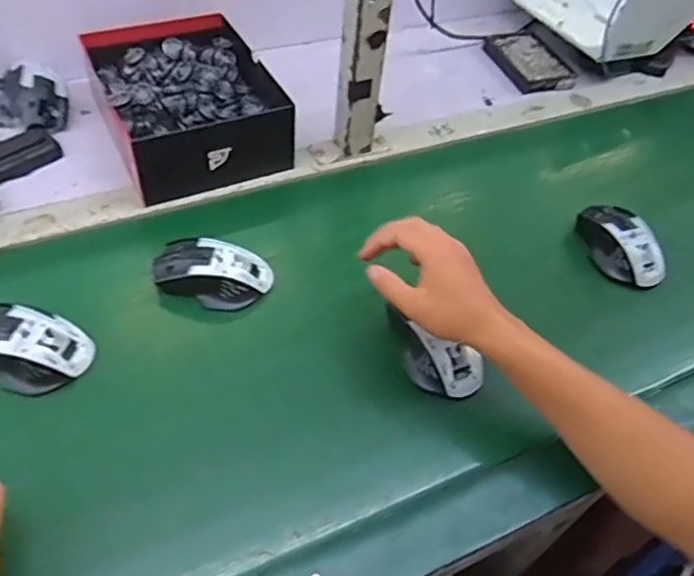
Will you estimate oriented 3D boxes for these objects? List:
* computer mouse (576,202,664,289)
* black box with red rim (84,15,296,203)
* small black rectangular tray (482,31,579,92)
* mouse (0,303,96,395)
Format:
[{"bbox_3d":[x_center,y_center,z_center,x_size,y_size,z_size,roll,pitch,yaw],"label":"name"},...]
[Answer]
[{"bbox_3d":[0.304,-0.053,0.689,0.060,0.040,0.120,-15,53,-18],"label":"computer mouse"},{"bbox_3d":[-0.188,-0.220,0.734,0.187,0.085,0.252,-19,54,-21],"label":"black box with red rim"},{"bbox_3d":[0.280,-0.358,0.949,0.096,0.022,0.166,-10,51,-15],"label":"small black rectangular tray"},{"bbox_3d":[-0.282,0.050,0.536,0.101,0.037,0.066,18,50,9],"label":"mouse"}]

